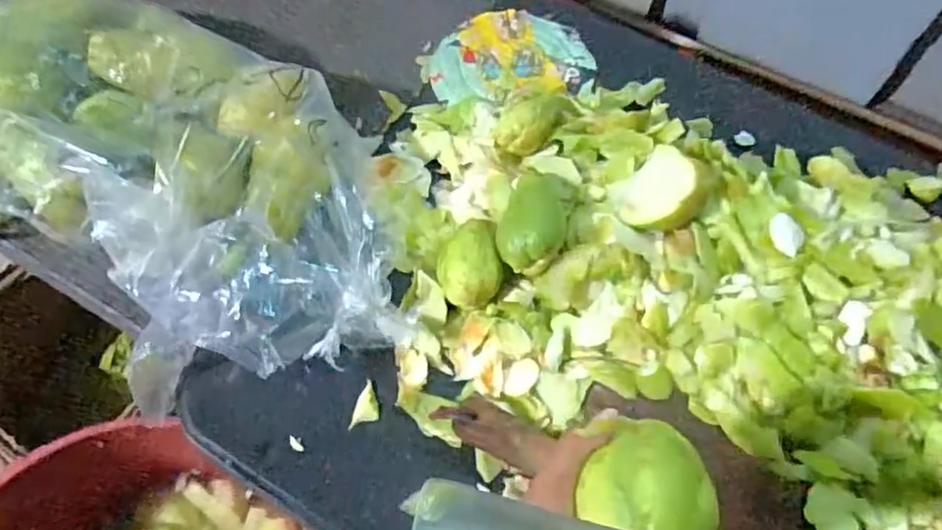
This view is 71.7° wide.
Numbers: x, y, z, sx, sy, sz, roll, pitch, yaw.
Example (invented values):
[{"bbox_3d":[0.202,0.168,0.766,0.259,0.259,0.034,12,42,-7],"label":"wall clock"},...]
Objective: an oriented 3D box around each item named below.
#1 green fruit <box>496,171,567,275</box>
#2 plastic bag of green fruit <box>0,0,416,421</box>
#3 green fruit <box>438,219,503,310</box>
[{"bbox_3d":[0.065,-0.048,0.663,0.064,0.051,0.117,15,61,6],"label":"green fruit"},{"bbox_3d":[-0.315,-0.091,0.680,0.532,0.130,0.357,28,63,13],"label":"plastic bag of green fruit"},{"bbox_3d":[-0.003,-0.005,0.676,0.066,0.048,0.096,-9,61,-8],"label":"green fruit"}]

